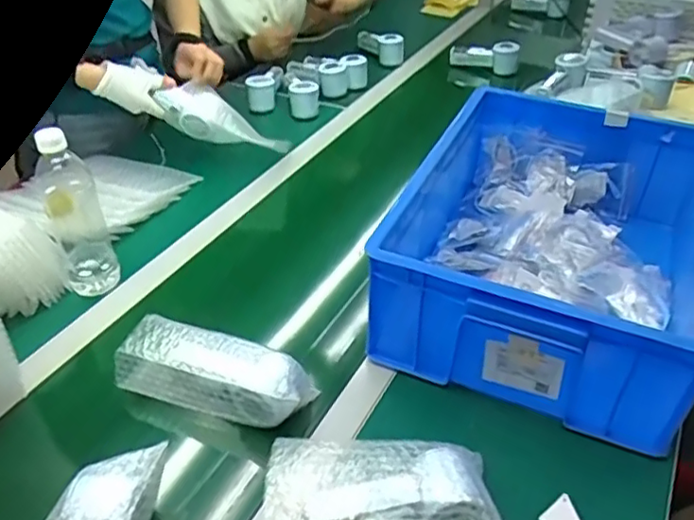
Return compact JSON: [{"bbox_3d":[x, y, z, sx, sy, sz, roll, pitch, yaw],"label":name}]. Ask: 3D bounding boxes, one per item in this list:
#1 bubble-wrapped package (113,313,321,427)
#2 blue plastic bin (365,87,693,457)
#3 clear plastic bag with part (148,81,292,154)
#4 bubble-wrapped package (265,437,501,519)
[{"bbox_3d":[-0.142,0.121,0.681,0.205,0.060,0.067,12,40,12],"label":"bubble-wrapped package"},{"bbox_3d":[0.258,-0.029,0.797,0.367,0.172,0.458,15,41,16],"label":"blue plastic bin"},{"bbox_3d":[-0.207,-0.222,1.040,0.229,0.070,0.083,22,37,-12],"label":"clear plastic bag with part"},{"bbox_3d":[0.026,0.208,0.575,0.200,0.059,0.093,1,39,0],"label":"bubble-wrapped package"}]

